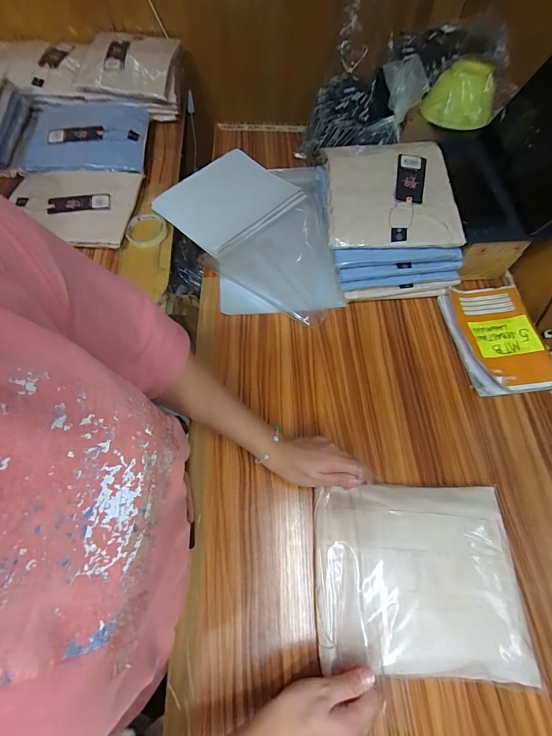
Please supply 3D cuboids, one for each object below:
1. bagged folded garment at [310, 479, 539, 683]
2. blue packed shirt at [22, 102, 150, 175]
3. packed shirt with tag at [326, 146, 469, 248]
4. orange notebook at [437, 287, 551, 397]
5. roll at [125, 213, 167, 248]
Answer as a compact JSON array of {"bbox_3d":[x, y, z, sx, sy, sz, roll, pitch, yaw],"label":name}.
[{"bbox_3d":[0.172,0.252,0.406,0.242,0.026,0.200,2,65,-1],"label":"bagged folded garment"},{"bbox_3d":[-0.454,-0.551,0.772,0.279,0.030,0.248,-2,64,-3],"label":"blue packed shirt"},{"bbox_3d":[0.194,-0.317,0.580,0.209,0.035,0.257,1,65,-2],"label":"packed shirt with tag"},{"bbox_3d":[0.382,-0.051,0.577,0.139,0.025,0.200,-6,64,-4],"label":"orange notebook"},{"bbox_3d":[-0.267,-0.282,0.676,0.083,0.015,0.085,1,64,-1],"label":"roll"}]

